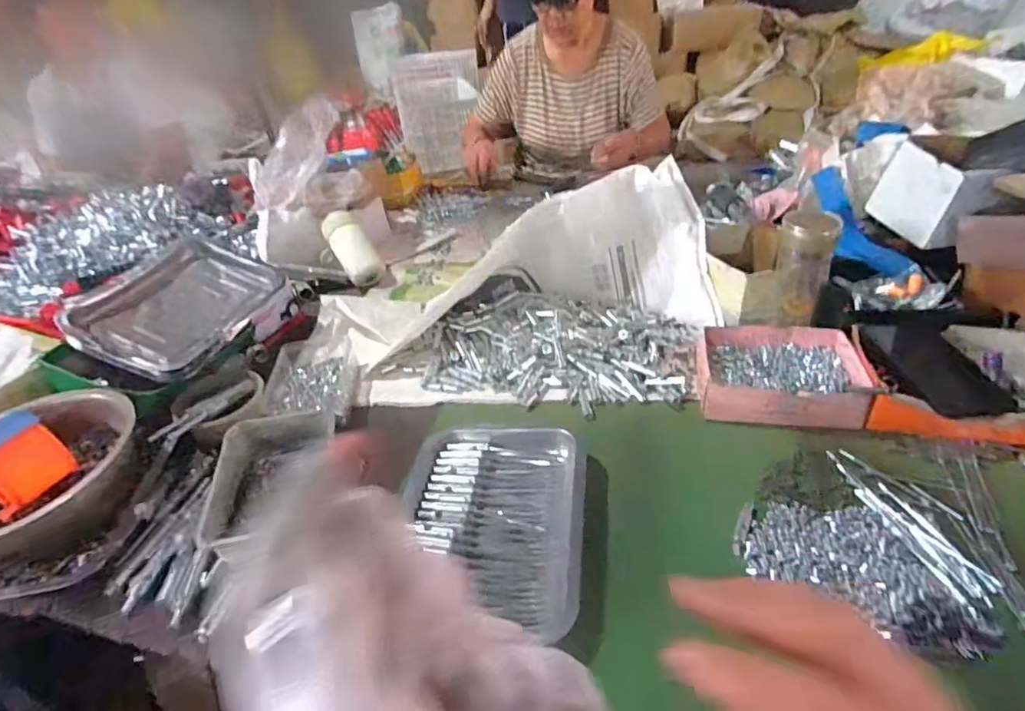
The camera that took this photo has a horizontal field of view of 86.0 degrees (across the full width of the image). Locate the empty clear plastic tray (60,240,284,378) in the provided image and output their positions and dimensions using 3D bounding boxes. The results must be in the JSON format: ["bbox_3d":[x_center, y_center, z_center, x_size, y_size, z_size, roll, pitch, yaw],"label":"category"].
[{"bbox_3d":[-0.483,-0.074,0.802,0.177,0.032,0.260,24,44,3],"label":"empty clear plastic tray"}]

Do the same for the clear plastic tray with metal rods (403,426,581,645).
[{"bbox_3d":[-0.022,0.159,0.562,0.179,0.033,0.255,-2,36,7],"label":"clear plastic tray with metal rods"}]

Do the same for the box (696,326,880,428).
[{"bbox_3d":[0.328,0.019,0.684,0.180,0.047,0.164,5,37,15],"label":"box"}]

